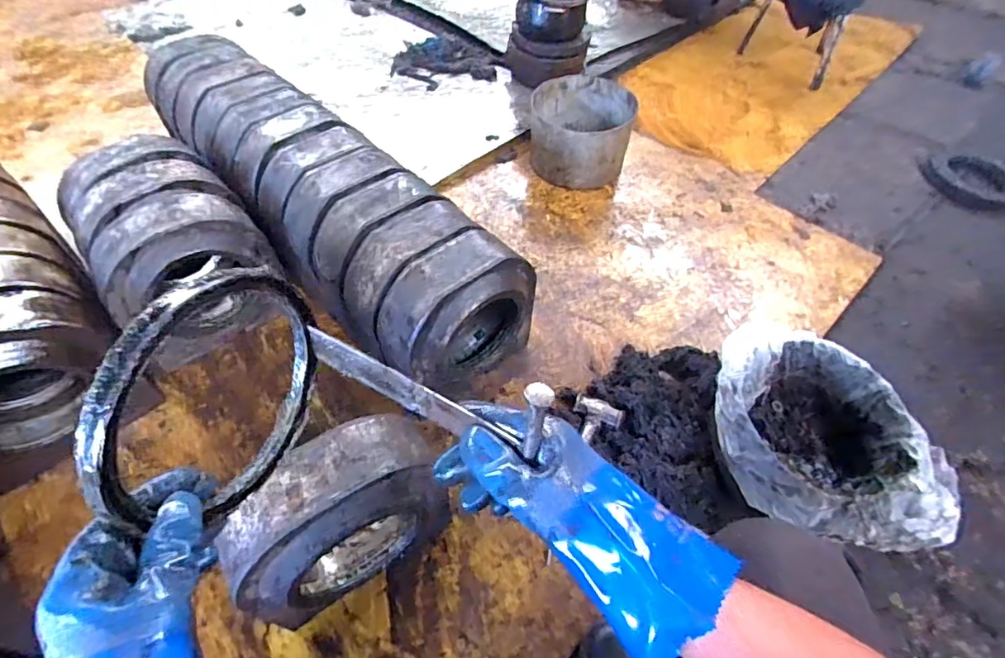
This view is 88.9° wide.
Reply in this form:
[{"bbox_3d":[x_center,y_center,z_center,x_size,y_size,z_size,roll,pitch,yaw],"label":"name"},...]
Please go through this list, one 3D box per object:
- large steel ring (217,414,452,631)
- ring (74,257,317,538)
[{"bbox_3d":[-0.227,0.285,0.735,0.278,0.311,0.122,-32,59,-24],"label":"large steel ring"},{"bbox_3d":[-0.205,0.051,0.382,0.030,0.197,0.190,22,54,12],"label":"ring"}]

